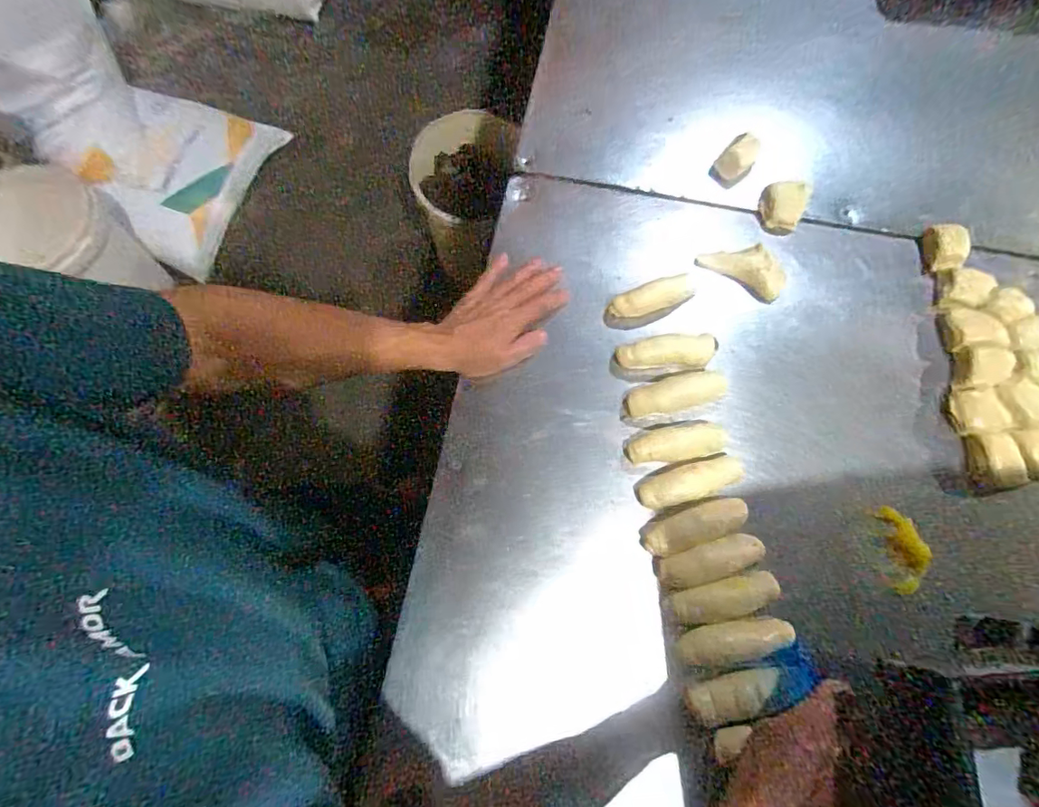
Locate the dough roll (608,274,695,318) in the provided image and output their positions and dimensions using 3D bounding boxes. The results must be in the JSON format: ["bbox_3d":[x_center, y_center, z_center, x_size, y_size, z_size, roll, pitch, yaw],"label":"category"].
[{"bbox_3d":[0.147,-0.116,0.557,0.095,0.020,0.028,-16,76,-5],"label":"dough roll"}]

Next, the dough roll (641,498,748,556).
[{"bbox_3d":[0.172,0.121,0.499,0.105,0.023,0.033,-18,76,-5],"label":"dough roll"}]

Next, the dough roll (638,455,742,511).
[{"bbox_3d":[0.175,0.079,0.507,0.109,0.029,0.032,-16,76,-5],"label":"dough roll"}]

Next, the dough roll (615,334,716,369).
[{"bbox_3d":[0.157,-0.055,0.541,0.104,0.022,0.036,-1,75,-1],"label":"dough roll"}]

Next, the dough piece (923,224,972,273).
[{"bbox_3d":[0.489,-0.179,0.580,0.039,0.025,0.056,1,75,0],"label":"dough piece"}]

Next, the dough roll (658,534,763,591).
[{"bbox_3d":[0.185,0.153,0.491,0.100,0.021,0.033,-15,75,-5],"label":"dough roll"}]

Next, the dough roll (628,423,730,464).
[{"bbox_3d":[0.163,0.042,0.518,0.102,0.024,0.034,-8,75,-3],"label":"dough roll"}]

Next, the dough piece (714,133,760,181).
[{"bbox_3d":[0.269,-0.302,0.618,0.051,0.028,0.033,-39,79,-10],"label":"dough piece"}]

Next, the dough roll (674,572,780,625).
[{"bbox_3d":[0.194,0.183,0.474,0.102,0.023,0.033,-10,75,-3],"label":"dough roll"}]

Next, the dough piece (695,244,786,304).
[{"bbox_3d":[0.258,-0.158,0.578,0.095,0.020,0.050,33,77,8],"label":"dough piece"}]

